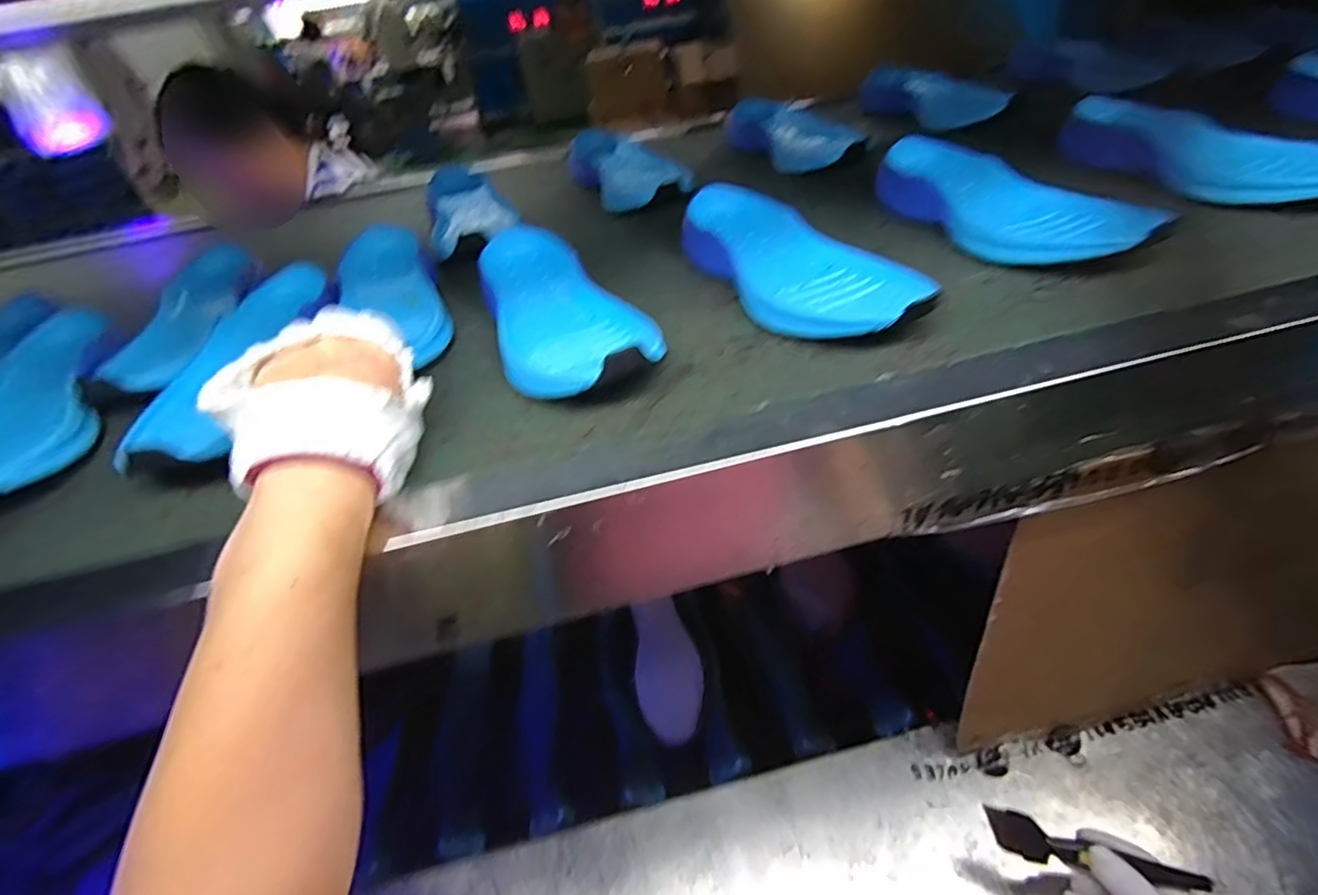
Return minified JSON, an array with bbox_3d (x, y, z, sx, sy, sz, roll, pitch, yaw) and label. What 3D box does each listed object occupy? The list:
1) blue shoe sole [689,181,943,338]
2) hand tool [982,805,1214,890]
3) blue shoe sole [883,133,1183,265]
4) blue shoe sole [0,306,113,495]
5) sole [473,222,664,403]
[{"bbox_3d":[0.096,-0.140,0.458,0.098,0.038,0.239,-26,44,-18],"label":"blue shoe sole"},{"bbox_3d":[0.326,0.311,0.454,0.146,0.008,0.029,13,84,17],"label":"hand tool"},{"bbox_3d":[0.268,-0.202,0.489,0.085,0.032,0.242,-23,43,-15],"label":"blue shoe sole"},{"bbox_3d":[-0.467,-0.042,0.441,0.084,0.034,0.272,-28,45,-20],"label":"blue shoe sole"},{"bbox_3d":[-0.077,-0.101,0.443,0.096,0.042,0.224,-22,43,-13],"label":"sole"}]

